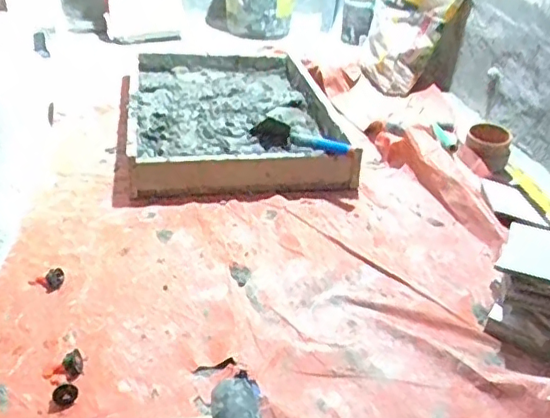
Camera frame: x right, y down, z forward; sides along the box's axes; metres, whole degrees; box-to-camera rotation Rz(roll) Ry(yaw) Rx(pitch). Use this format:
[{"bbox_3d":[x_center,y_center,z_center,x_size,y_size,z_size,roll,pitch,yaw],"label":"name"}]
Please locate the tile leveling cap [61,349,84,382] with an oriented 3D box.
[{"bbox_3d":[-0.291,0.223,0.859,0.028,0.027,0.043,-7,34,-19],"label":"tile leveling cap"}]

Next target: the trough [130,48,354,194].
[{"bbox_3d":[-0.136,-0.306,1.656,0.515,0.116,0.884,-1,33,-10],"label":"trough"}]

